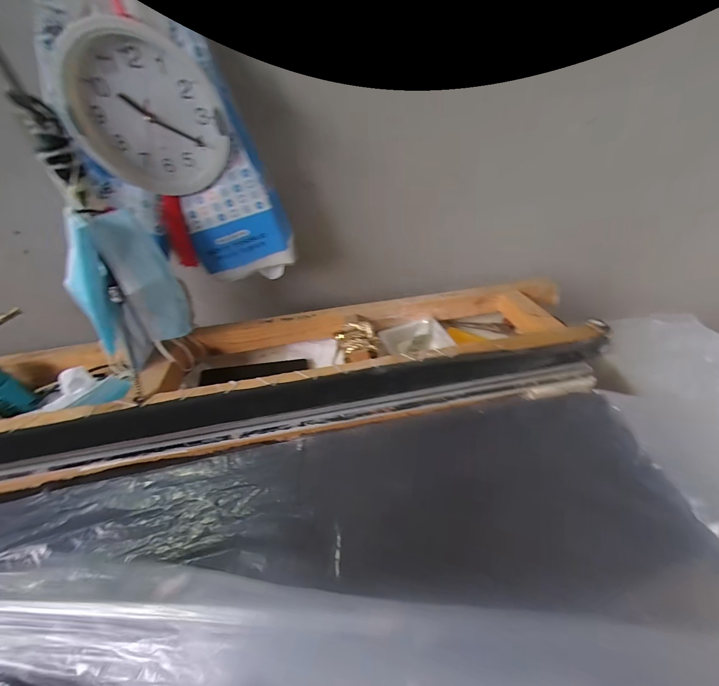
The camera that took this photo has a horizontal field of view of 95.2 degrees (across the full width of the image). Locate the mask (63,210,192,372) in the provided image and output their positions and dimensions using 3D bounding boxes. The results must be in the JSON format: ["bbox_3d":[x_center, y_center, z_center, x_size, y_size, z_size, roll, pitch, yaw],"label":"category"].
[{"bbox_3d":[-0.290,-0.063,0.404,0.075,0.172,0.103,21,49,23],"label":"mask"}]

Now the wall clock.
[{"bbox_3d":[-0.231,-0.250,0.367,0.154,0.155,0.027,-5,44,-1],"label":"wall clock"}]

